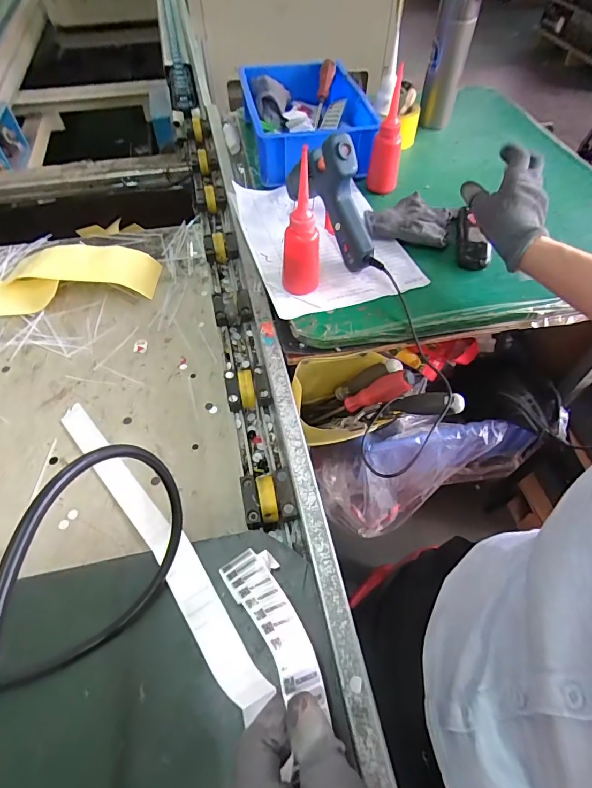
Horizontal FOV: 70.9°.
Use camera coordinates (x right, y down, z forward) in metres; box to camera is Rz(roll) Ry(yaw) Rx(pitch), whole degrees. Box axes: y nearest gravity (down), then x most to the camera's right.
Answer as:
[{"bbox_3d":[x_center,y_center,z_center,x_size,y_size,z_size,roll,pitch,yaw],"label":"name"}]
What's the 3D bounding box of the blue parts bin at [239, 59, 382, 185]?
[{"bbox_3d":[0.018,-0.486,0.742,0.199,0.115,0.303,-7,55,-5],"label":"blue parts bin"}]

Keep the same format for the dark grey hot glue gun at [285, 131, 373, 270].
[{"bbox_3d":[0.045,-0.266,0.554,0.041,0.137,0.191,-22,57,-14],"label":"dark grey hot glue gun"}]

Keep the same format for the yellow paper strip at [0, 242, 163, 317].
[{"bbox_3d":[-0.434,-0.193,0.692,0.399,0.065,0.138,-14,56,-10],"label":"yellow paper strip"}]

